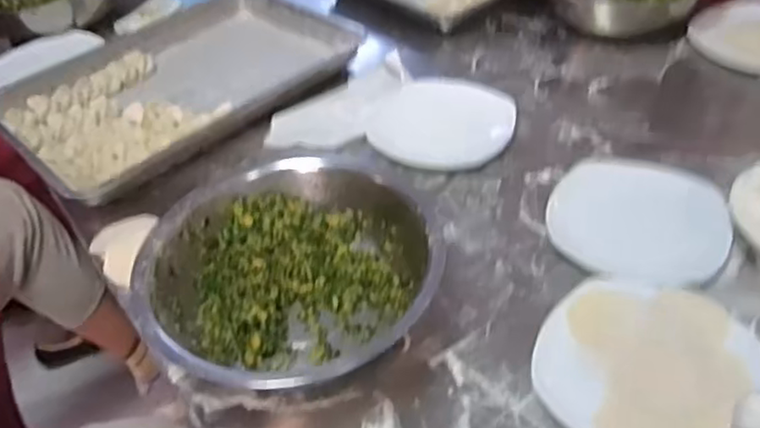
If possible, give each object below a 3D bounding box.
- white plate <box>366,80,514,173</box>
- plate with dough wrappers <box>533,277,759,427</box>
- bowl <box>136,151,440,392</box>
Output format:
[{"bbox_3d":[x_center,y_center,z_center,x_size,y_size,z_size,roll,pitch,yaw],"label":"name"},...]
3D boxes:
[{"bbox_3d":[0.079,-0.126,0.886,0.191,0.026,0.191,-3,42,3],"label":"white plate"},{"bbox_3d":[0.231,0.134,0.584,0.173,0.028,0.183,-3,42,3],"label":"plate with dough wrappers"},{"bbox_3d":[-0.085,0.058,0.660,0.275,0.084,0.240,-5,42,0],"label":"bowl"}]

